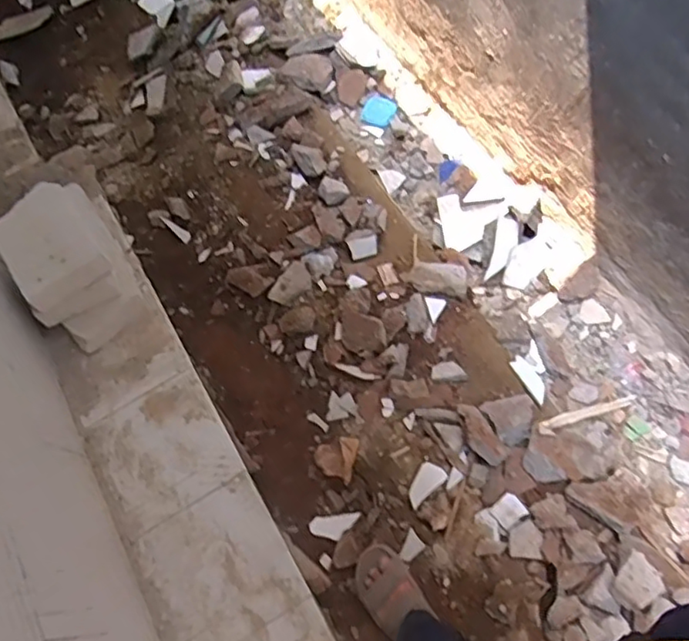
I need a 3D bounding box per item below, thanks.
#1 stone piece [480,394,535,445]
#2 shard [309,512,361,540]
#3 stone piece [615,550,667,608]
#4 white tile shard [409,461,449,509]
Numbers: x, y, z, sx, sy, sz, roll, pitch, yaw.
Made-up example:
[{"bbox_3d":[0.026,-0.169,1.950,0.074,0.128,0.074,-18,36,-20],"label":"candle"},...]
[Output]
[{"bbox_3d":[0.386,0.217,1.404,0.105,0.034,0.110,-28,67,-11],"label":"stone piece"},{"bbox_3d":[-0.021,0.476,1.420,0.116,0.011,0.056,-8,66,4],"label":"shard"},{"bbox_3d":[0.583,0.516,1.219,0.083,0.049,0.086,-43,68,-11],"label":"stone piece"},{"bbox_3d":[0.177,0.358,1.364,0.101,0.006,0.057,-39,70,-15],"label":"white tile shard"}]

